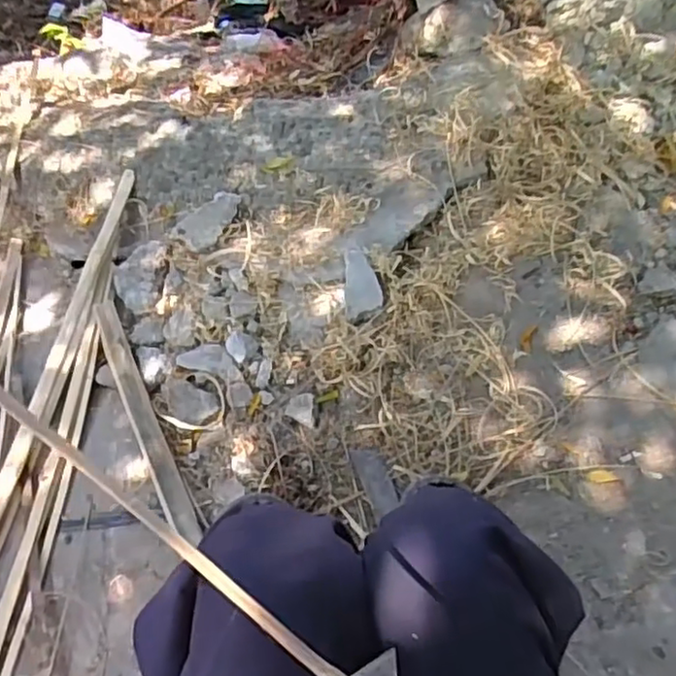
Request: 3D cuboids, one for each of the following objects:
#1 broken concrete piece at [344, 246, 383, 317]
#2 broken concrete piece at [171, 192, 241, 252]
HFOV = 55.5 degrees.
[{"bbox_3d":[0.043,-0.099,1.130,0.064,0.013,0.130,-1,79,-2],"label":"broken concrete piece"},{"bbox_3d":[-0.247,-0.223,1.255,0.149,0.059,0.086,-33,60,-19],"label":"broken concrete piece"}]

